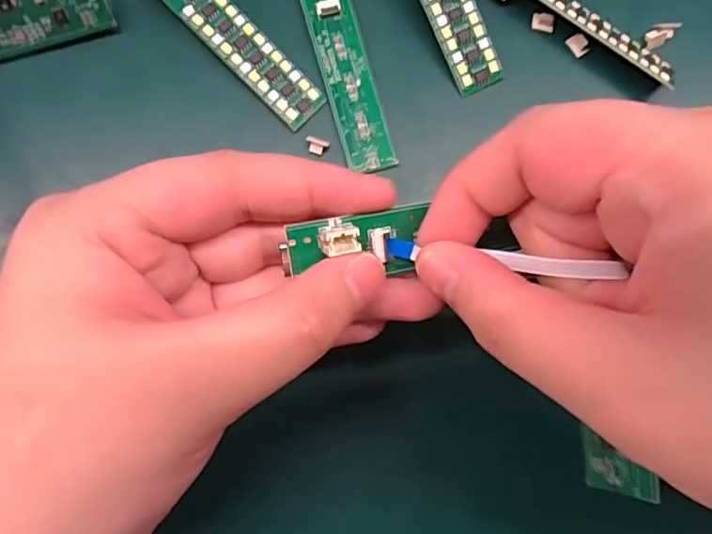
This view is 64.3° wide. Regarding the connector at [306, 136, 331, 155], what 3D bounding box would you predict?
[{"bbox_3d":[-0.014,-0.042,0.198,0.008,0.004,0.006,10,81,-3],"label":"connector"}]

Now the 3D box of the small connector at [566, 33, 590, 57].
[{"bbox_3d":[0.083,-0.082,0.210,0.005,0.004,0.008,-35,86,-8],"label":"small connector"}]

